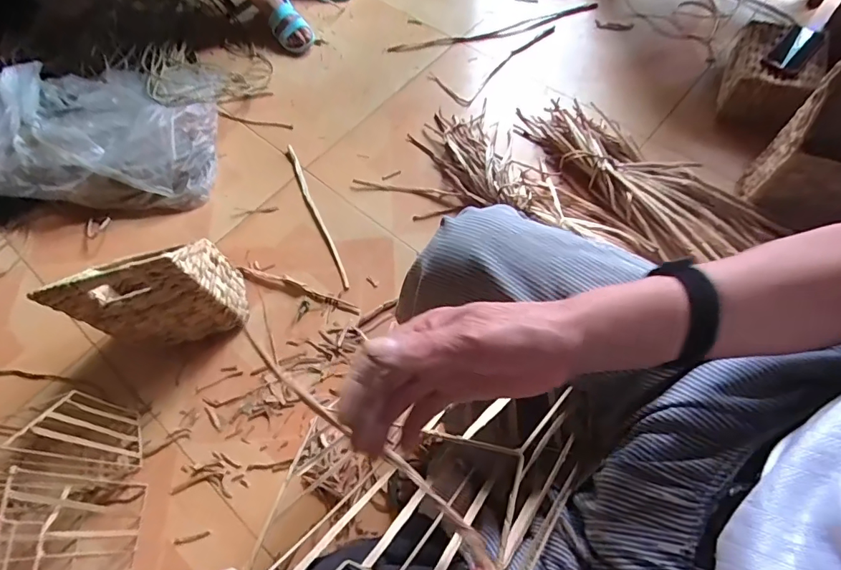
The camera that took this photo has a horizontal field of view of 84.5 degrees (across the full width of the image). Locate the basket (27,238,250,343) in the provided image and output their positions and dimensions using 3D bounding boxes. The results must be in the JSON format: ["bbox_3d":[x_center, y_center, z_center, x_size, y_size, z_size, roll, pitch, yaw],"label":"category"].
[{"bbox_3d":[-0.467,0.007,0.832,0.217,0.288,0.108,-15,63,-4],"label":"basket"}]

